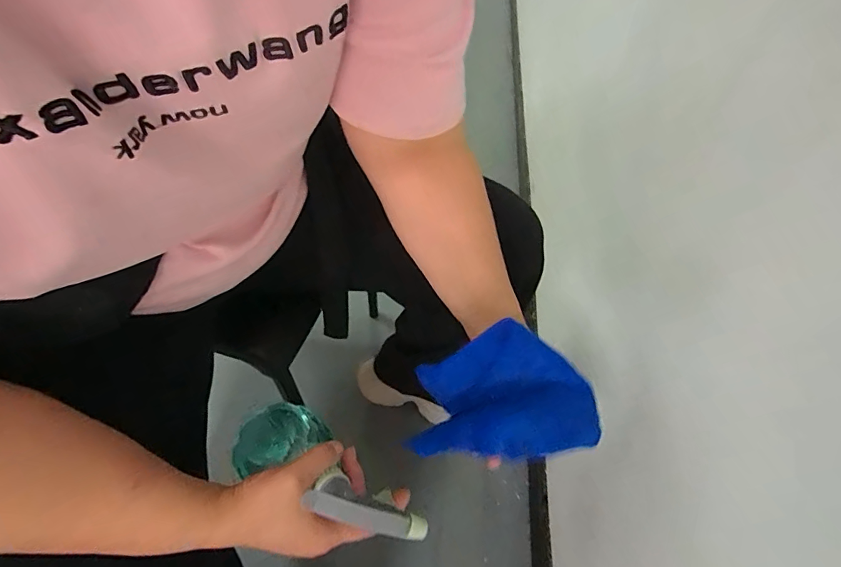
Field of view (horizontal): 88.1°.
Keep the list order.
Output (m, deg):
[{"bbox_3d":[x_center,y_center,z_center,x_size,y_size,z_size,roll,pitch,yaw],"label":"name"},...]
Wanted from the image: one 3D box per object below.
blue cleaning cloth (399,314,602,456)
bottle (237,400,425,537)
[{"bbox_3d":[0.072,0.095,0.376,0.151,0.071,0.084,-1,51,-3],"label":"blue cleaning cloth"},{"bbox_3d":[-0.098,0.164,0.378,0.075,0.066,0.222,-37,23,-27],"label":"bottle"}]

